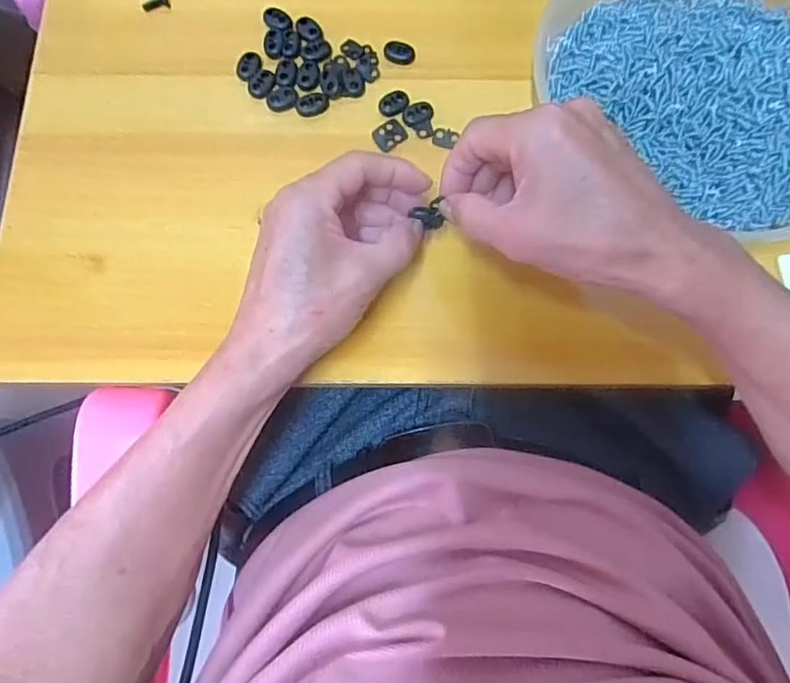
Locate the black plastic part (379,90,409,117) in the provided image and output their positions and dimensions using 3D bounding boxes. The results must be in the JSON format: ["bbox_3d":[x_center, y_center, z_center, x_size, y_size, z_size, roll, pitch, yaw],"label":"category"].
[{"bbox_3d":[0.000,-0.163,0.381,0.021,0.004,0.016,-33,80,-9],"label":"black plastic part"}]

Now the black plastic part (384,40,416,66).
[{"bbox_3d":[0.003,-0.205,0.391,0.022,0.004,0.016,3,76,-1],"label":"black plastic part"}]

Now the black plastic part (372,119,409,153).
[{"bbox_3d":[-0.004,-0.141,0.376,0.021,0.004,0.018,-35,80,-9],"label":"black plastic part"}]

